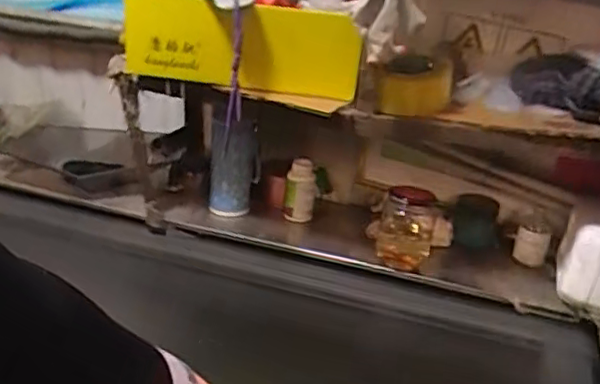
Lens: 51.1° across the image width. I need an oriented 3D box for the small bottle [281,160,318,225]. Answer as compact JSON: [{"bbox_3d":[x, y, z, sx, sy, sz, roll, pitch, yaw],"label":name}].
[{"bbox_3d":[-0.001,0.006,1.114,0.054,0.120,0.046,4,25,1],"label":"small bottle"}]

